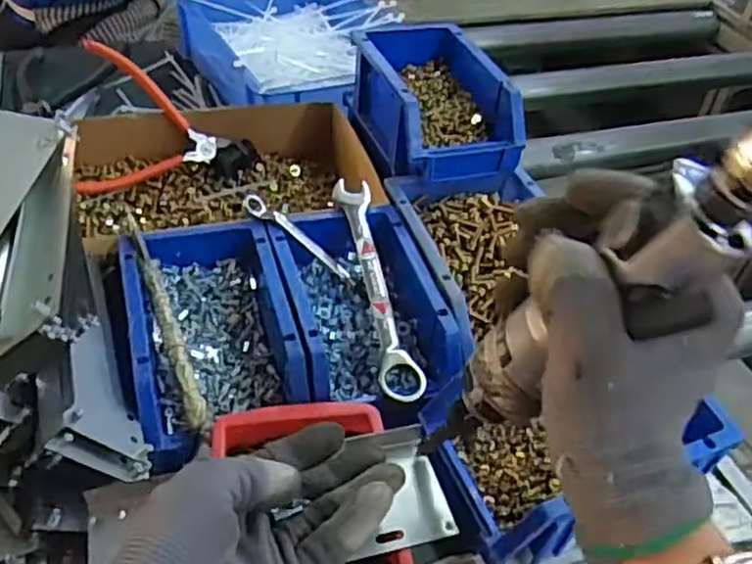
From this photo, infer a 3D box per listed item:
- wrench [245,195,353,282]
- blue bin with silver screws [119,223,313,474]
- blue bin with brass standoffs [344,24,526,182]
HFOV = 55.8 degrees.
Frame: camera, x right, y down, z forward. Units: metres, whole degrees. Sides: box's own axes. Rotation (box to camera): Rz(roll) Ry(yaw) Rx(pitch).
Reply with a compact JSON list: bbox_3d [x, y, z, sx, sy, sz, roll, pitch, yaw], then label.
[{"bbox_3d":[-0.057,-0.033,0.524,0.095,0.011,0.014,38,47,-2],"label":"wrench"},{"bbox_3d":[-0.110,0.030,0.474,0.100,0.053,0.169,-9,46,-16],"label":"blue bin with silver screws"},{"bbox_3d":[0.046,-0.155,0.613,0.100,0.071,0.171,-10,46,-17],"label":"blue bin with brass standoffs"}]

